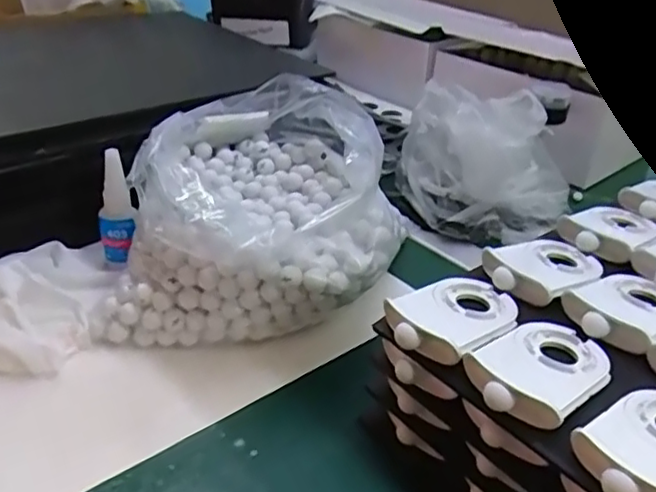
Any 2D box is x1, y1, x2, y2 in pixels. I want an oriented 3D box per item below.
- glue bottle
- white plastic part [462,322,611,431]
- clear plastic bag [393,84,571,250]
[{"bbox_3d":[-0.182,-0.029,0.545,0.028,0.103,0.028,-9,34,-19],"label":"glue bottle"},{"bbox_3d":[0.120,0.065,0.352,0.091,0.012,0.059,-22,40,-34],"label":"white plastic part"},{"bbox_3d":[0.171,-0.097,0.676,0.167,0.116,0.167,13,33,15],"label":"clear plastic bag"}]

